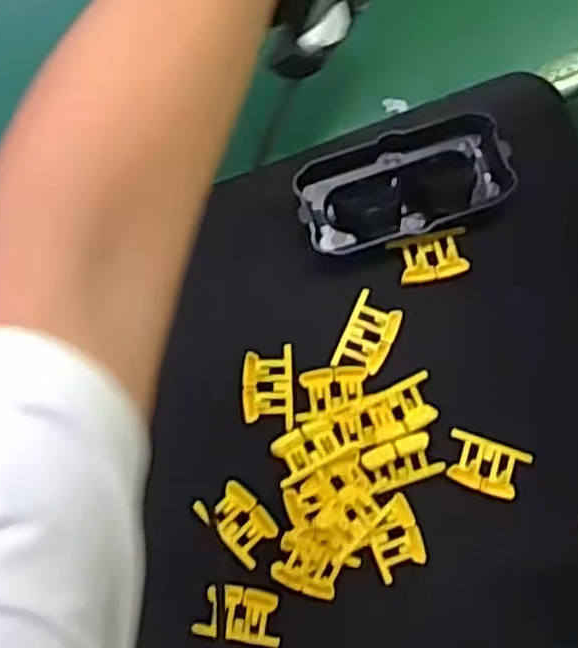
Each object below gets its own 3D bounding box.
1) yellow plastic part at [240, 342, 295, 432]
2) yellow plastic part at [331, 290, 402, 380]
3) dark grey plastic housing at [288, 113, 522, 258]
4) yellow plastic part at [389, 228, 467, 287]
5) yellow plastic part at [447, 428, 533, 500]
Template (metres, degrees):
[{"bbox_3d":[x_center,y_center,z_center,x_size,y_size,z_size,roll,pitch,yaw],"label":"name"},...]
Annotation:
[{"bbox_3d":[-0.011,0.033,0.421,0.027,0.004,0.042,3,81,0],"label":"yellow plastic part"},{"bbox_3d":[0.043,0.006,0.423,0.026,0.005,0.041,23,82,3],"label":"yellow plastic part"},{"bbox_3d":[0.060,-0.074,0.424,0.110,0.023,0.051,-15,82,-3],"label":"dark grey plastic housing"},{"bbox_3d":[0.077,-0.036,0.427,0.040,0.005,0.025,-11,81,-2],"label":"yellow plastic part"},{"bbox_3d":[0.104,0.075,0.416,0.042,0.005,0.027,18,81,2],"label":"yellow plastic part"}]

